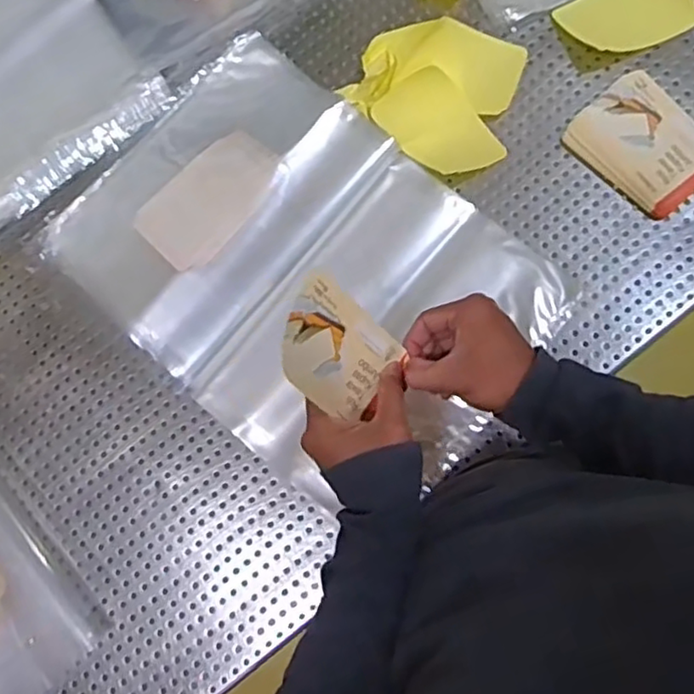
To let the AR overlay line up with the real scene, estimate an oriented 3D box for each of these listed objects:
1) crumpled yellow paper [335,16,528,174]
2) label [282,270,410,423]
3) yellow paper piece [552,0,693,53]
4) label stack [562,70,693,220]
[{"bbox_3d":[0.092,-0.265,0.679,0.172,0.033,0.155,25,81,6],"label":"crumpled yellow paper"},{"bbox_3d":[-0.005,0.005,0.467,0.014,0.111,0.081,8,64,39],"label":"label"},{"bbox_3d":[0.288,-0.339,0.677,0.124,0.014,0.081,-28,94,10],"label":"yellow paper piece"},{"bbox_3d":[0.297,-0.201,0.660,0.104,0.016,0.134,-40,81,-6],"label":"label stack"}]

